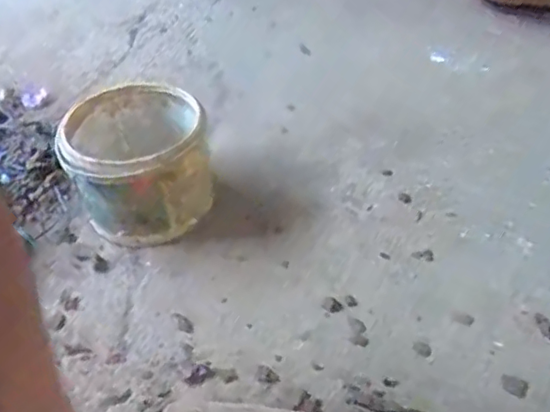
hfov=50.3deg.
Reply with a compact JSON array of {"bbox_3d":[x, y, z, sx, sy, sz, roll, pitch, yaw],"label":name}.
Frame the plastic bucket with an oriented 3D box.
[{"bbox_3d":[-0.180,-0.054,0.778,0.173,0.137,0.190,-1,44,1],"label":"plastic bucket"}]

